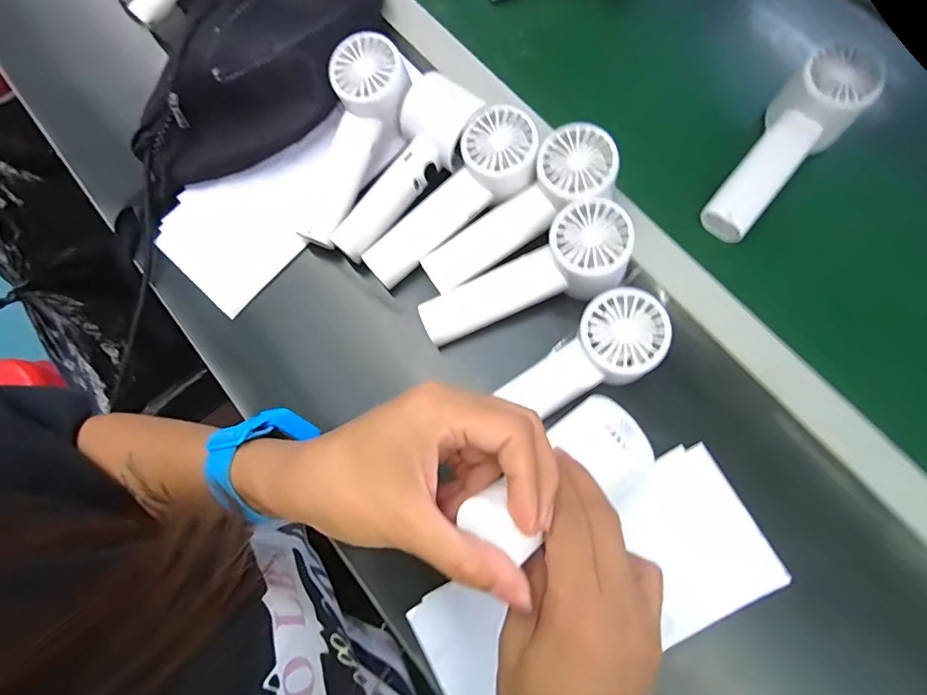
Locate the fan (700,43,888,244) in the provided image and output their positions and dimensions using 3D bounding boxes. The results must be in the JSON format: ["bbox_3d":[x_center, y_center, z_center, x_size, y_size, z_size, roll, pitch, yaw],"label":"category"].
[{"bbox_3d":[0.237,-0.145,0.370,0.053,0.044,0.153,40,95,11],"label":"fan"}]

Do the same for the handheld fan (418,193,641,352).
[{"bbox_3d":[0.045,-0.045,0.350,0.156,0.036,0.058,-26,75,17],"label":"handheld fan"}]

